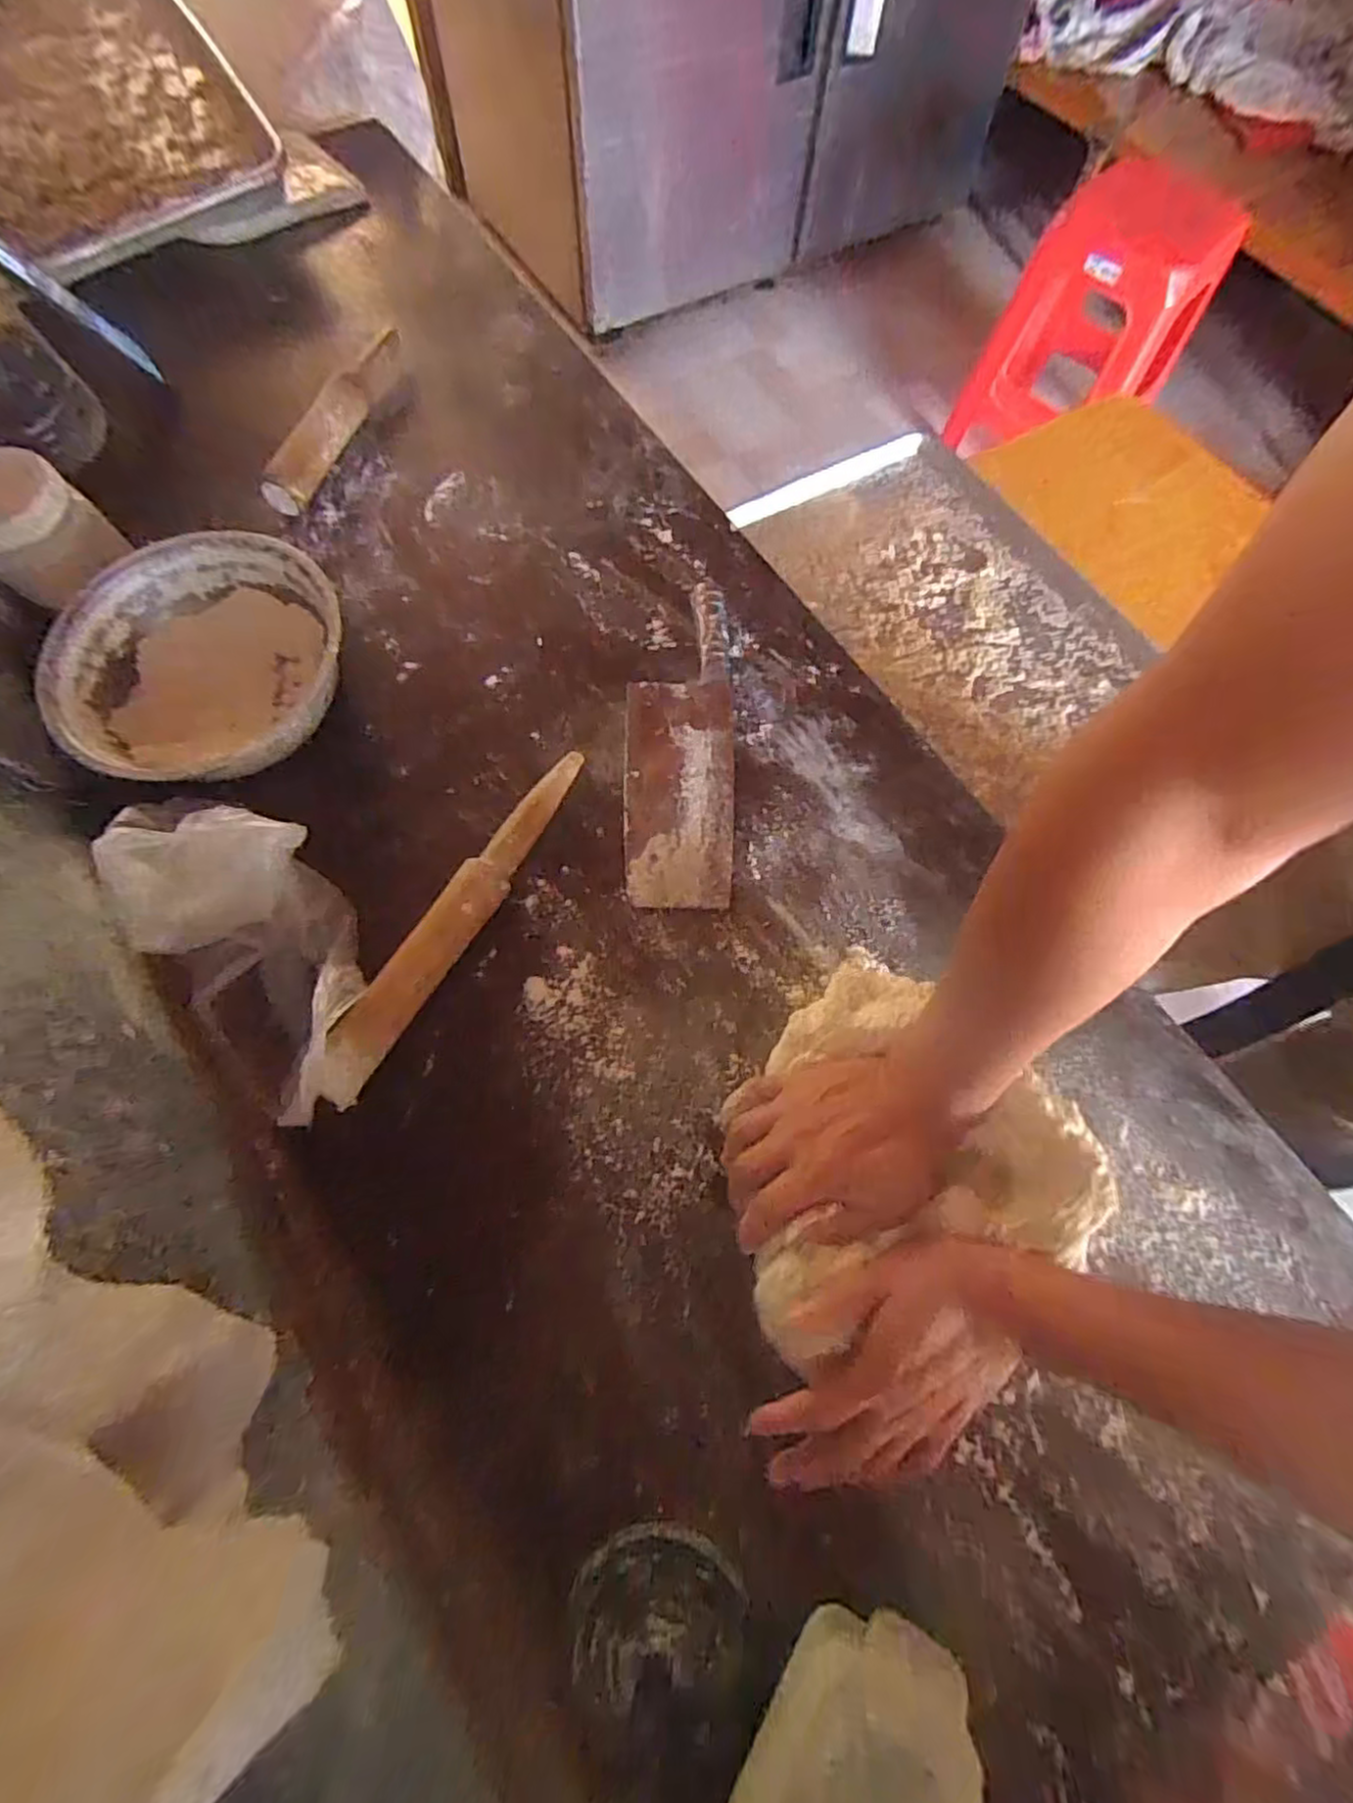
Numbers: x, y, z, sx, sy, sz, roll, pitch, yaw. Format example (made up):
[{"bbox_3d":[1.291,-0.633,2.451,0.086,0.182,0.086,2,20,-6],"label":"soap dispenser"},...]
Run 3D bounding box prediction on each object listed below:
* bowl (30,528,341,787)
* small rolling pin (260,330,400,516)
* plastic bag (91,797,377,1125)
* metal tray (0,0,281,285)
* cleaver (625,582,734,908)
[{"bbox_3d":[-0.381,-0.192,0.556,0.198,0.068,0.216,1,69,-2],"label":"bowl"},{"bbox_3d":[-0.325,-0.473,0.681,0.033,0.043,0.245,17,70,4],"label":"small rolling pin"},{"bbox_3d":[-0.287,0.020,0.472,0.120,0.066,0.256,-37,75,-14],"label":"plastic bag"},{"bbox_3d":[-0.721,-0.916,0.792,0.394,0.073,0.624,-32,74,-13],"label":"metal tray"},{"bbox_3d":[0.003,-0.133,0.575,0.088,0.026,0.285,0,69,-2],"label":"cleaver"}]

